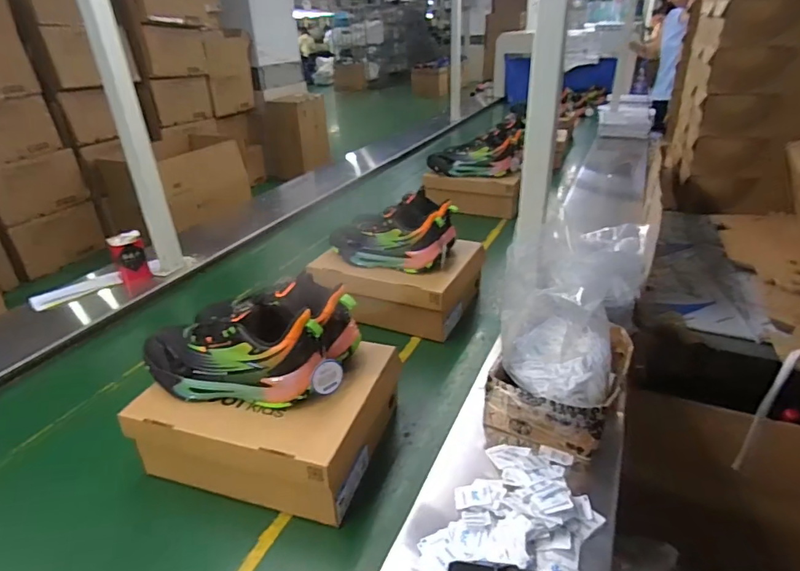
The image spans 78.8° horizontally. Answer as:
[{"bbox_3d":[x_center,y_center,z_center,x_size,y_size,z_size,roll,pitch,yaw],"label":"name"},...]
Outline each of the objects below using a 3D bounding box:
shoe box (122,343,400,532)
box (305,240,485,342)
[{"bbox_3d":[-0.186,0.187,0.734,0.308,0.121,0.249,6,30,18],"label":"shoe box"},{"bbox_3d":[-0.001,-0.020,1.075,0.308,0.108,0.247,9,31,22],"label":"box"}]

